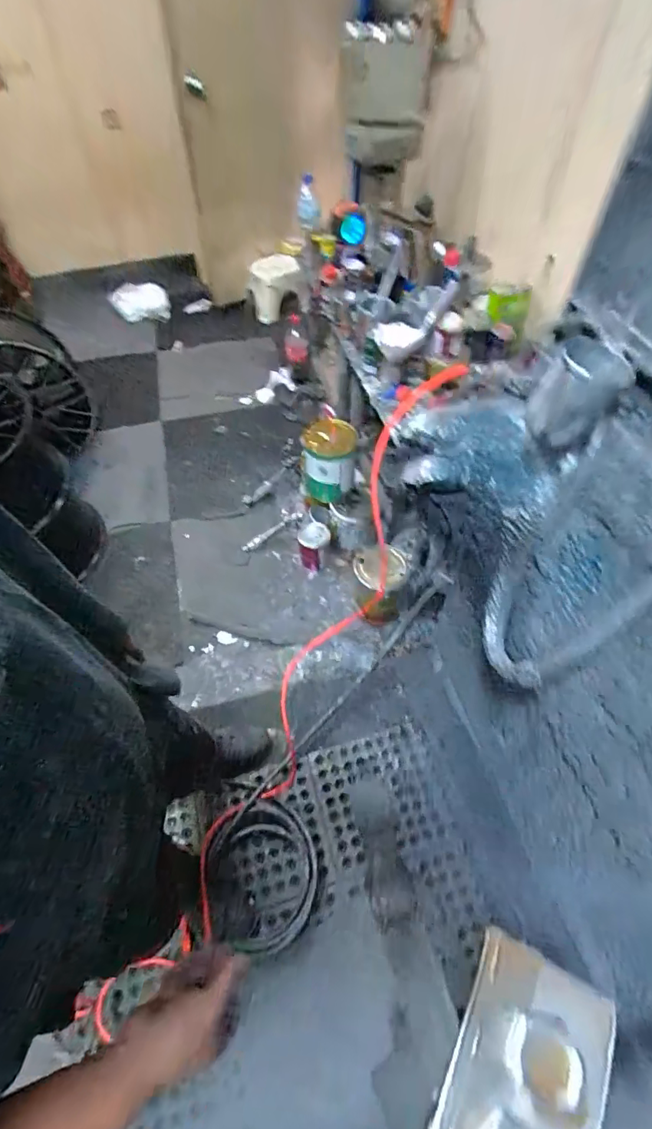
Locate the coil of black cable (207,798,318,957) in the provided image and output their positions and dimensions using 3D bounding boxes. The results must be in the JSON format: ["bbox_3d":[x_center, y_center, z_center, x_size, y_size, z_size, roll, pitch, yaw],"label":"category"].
[{"bbox_3d":[-0.150,0.733,1.127,0.255,0.018,0.300,-11,56,-5],"label":"coil of black cable"}]

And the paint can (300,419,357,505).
[{"bbox_3d":[0.008,-0.333,1.482,0.172,0.168,0.174,0,54,0],"label":"paint can"}]

